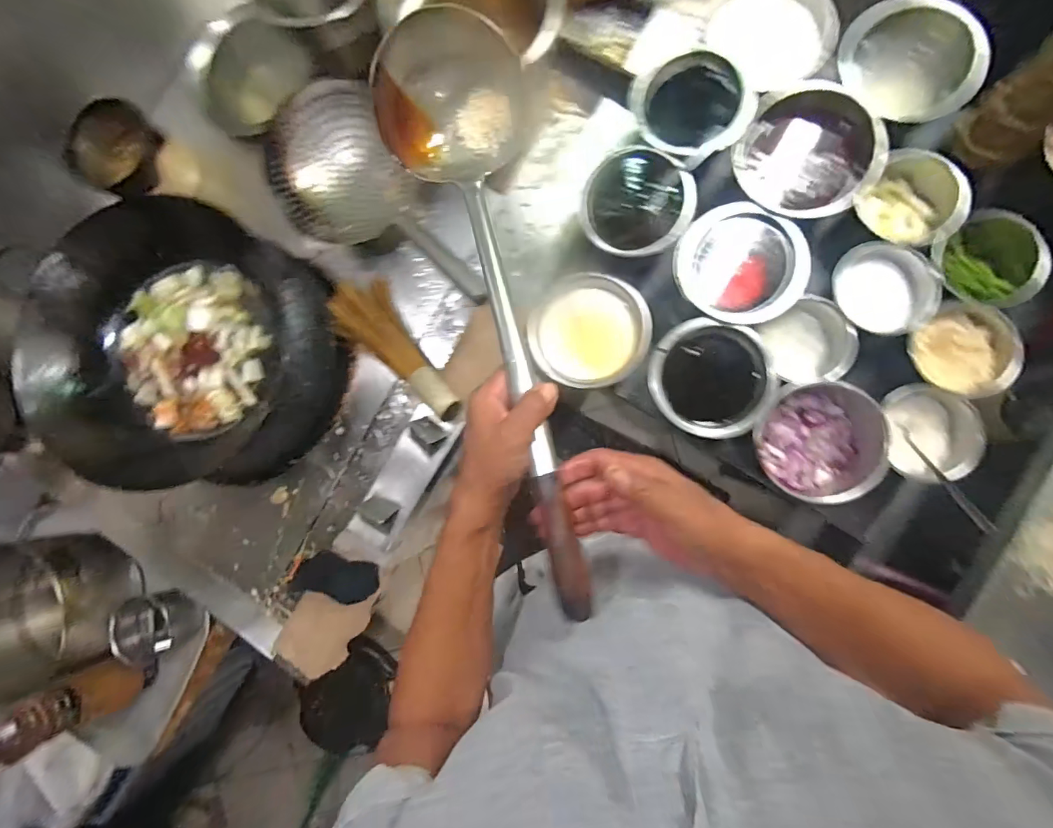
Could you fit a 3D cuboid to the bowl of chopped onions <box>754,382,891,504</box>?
[{"bbox_3d":[0.396,0.036,0.616,0.146,0.090,0.158,0,87,7],"label":"bowl of chopped onions"}]

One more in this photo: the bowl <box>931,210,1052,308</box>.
[{"bbox_3d":[0.601,-0.198,0.605,0.120,0.082,0.114,0,87,7],"label":"bowl"}]

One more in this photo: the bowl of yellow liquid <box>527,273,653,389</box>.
[{"bbox_3d":[0.098,-0.127,0.707,0.179,0.081,0.170,0,87,7],"label":"bowl of yellow liquid"}]

